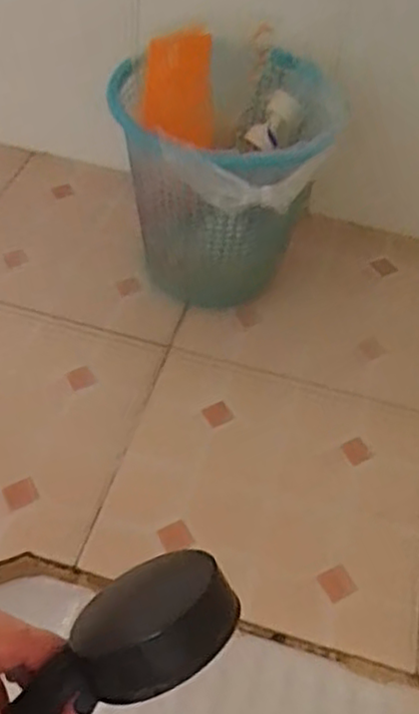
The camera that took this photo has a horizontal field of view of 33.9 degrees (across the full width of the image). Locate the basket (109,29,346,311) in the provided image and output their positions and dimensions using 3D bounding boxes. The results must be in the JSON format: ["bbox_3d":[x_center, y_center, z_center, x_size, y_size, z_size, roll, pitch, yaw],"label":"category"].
[{"bbox_3d":[0.000,-0.177,0.743,0.220,0.285,0.256,9,48,2],"label":"basket"}]

